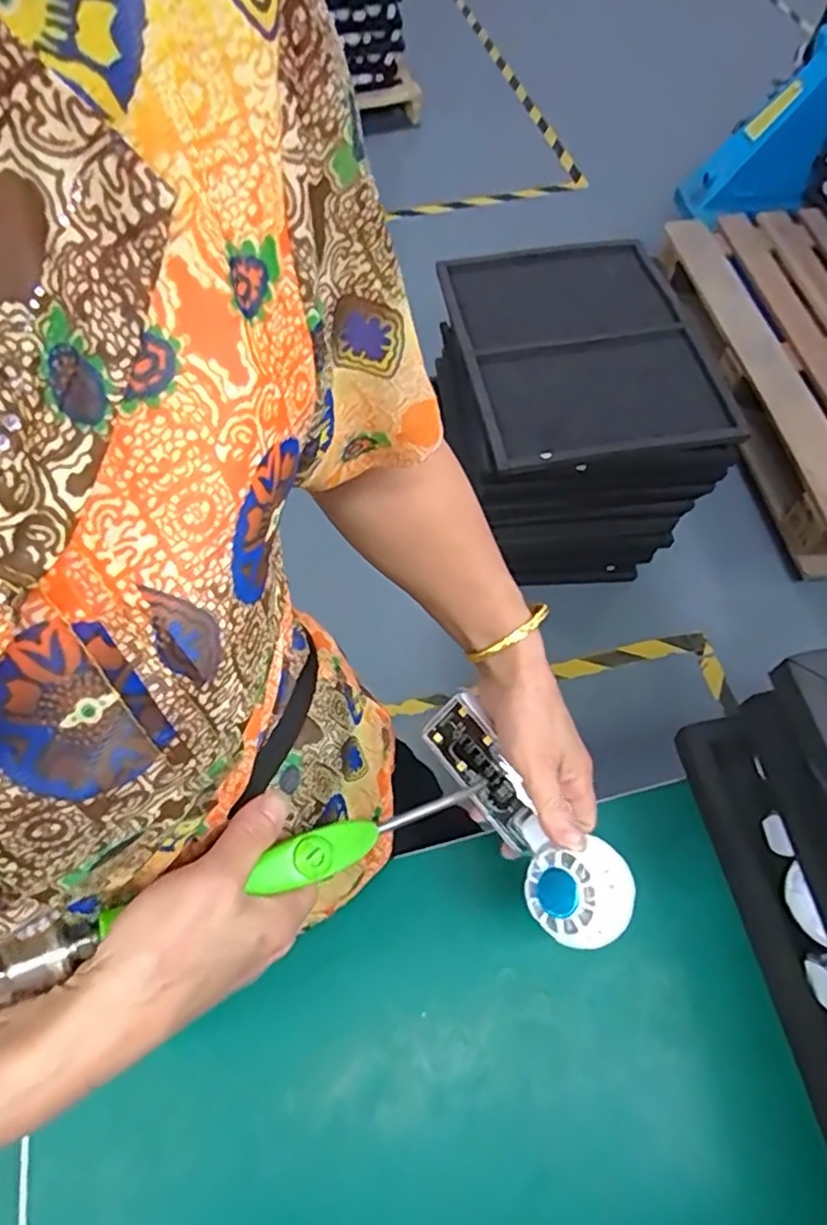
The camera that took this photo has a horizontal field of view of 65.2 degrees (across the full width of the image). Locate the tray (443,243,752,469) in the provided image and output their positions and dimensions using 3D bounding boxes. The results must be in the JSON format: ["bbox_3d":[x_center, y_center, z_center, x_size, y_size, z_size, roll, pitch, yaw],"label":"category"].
[{"bbox_3d":[0.311,-0.515,1.250,0.429,0.096,0.618,-7,62,-5],"label":"tray"}]

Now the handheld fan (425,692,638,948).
[{"bbox_3d":[0.072,0.131,0.423,0.059,0.046,0.172,-51,54,15],"label":"handheld fan"}]

